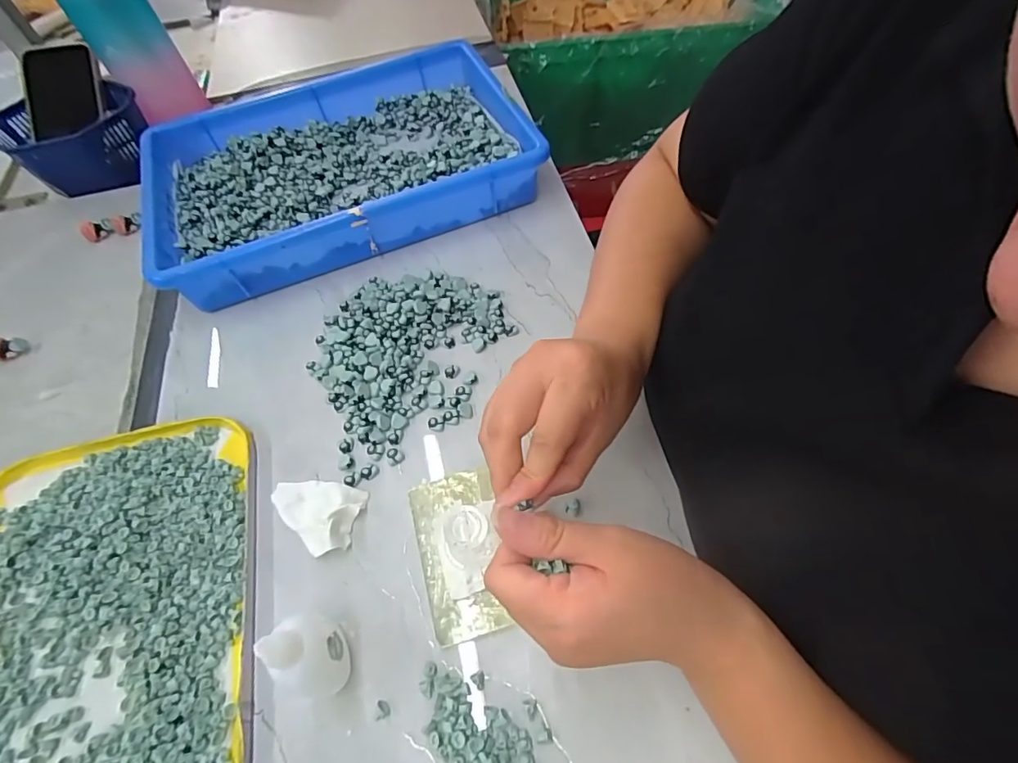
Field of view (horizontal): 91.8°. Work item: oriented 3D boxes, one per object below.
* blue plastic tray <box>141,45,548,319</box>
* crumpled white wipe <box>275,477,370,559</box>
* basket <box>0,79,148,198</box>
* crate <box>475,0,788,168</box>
[{"bbox_3d":[-0.173,-0.218,0.507,0.357,0.066,0.238,-21,59,-8],"label":"blue plastic tray"},{"bbox_3d":[-0.140,0.091,0.346,0.069,0.014,0.047,11,60,11],"label":"crumpled white wipe"},{"bbox_3d":[-0.490,-0.272,0.565,0.155,0.068,0.098,-21,59,-8],"label":"basket"},{"bbox_3d":[0.205,-0.674,0.979,0.495,0.200,0.426,-6,58,1],"label":"crate"}]

